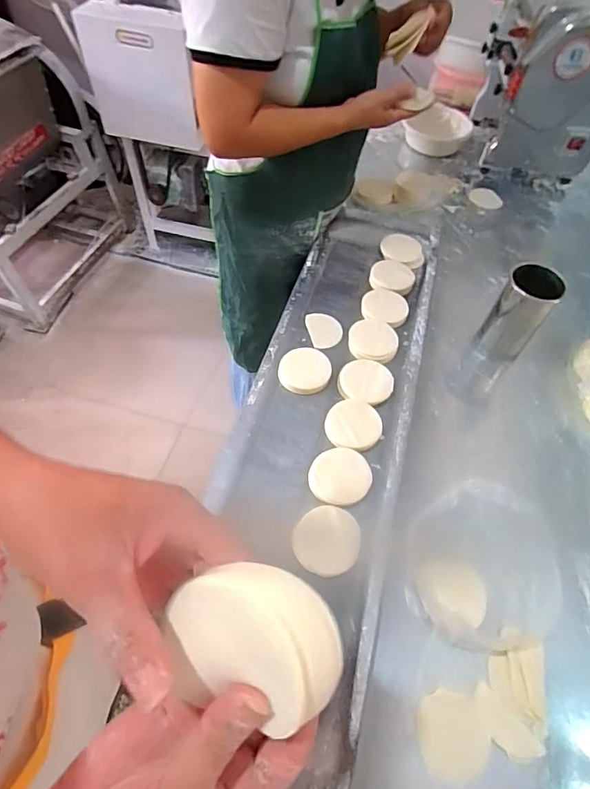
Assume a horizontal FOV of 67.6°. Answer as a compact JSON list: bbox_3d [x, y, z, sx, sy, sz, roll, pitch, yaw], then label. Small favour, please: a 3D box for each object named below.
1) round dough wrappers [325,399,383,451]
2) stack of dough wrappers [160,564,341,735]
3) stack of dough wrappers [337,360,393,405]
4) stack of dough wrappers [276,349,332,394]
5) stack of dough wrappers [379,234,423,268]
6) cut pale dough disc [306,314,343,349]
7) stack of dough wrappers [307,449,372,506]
[{"bbox_3d":[0.092,0.048,0.687,0.090,0.015,0.080,-37,66,-25],"label":"round dough wrappers"},{"bbox_3d":[-0.025,0.128,0.224,0.093,0.019,0.074,9,93,19],"label":"stack of dough wrappers"},{"bbox_3d":[0.118,-0.022,0.736,0.089,0.010,0.086,9,56,2],"label":"stack of dough wrappers"},{"bbox_3d":[0.019,-0.041,0.742,0.082,0.015,0.088,28,58,14],"label":"stack of dough wrappers"},{"bbox_3d":[0.230,-0.308,0.942,0.097,0.014,0.092,30,60,17],"label":"stack of dough wrappers"},{"bbox_3d":[0.057,-0.120,0.819,0.062,0.013,0.090,-8,57,-9],"label":"cut pale dough disc"},{"bbox_3d":[0.066,0.118,0.639,0.089,0.015,0.079,-8,57,-10],"label":"stack of dough wrappers"}]

